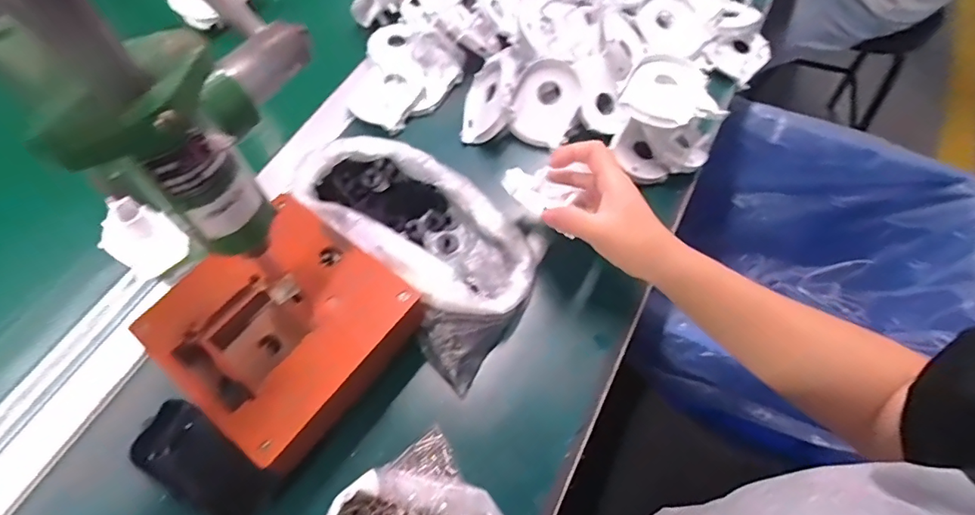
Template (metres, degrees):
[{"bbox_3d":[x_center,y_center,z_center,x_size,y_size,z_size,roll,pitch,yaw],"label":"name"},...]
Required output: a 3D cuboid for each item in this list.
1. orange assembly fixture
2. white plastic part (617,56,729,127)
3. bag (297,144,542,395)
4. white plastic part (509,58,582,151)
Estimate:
[{"bbox_3d":[-0.151,0.056,0.388,0.160,0.069,0.150,32,67,16],"label":"orange assembly fixture"},{"bbox_3d":[0.175,-0.151,0.462,0.087,0.021,0.072,26,66,13],"label":"white plastic part"},{"bbox_3d":[-0.050,-0.022,0.437,0.138,0.057,0.231,-38,69,-18],"label":"bag"},{"bbox_3d":[0.059,-0.158,0.508,0.063,0.026,0.081,18,104,6],"label":"white plastic part"}]

